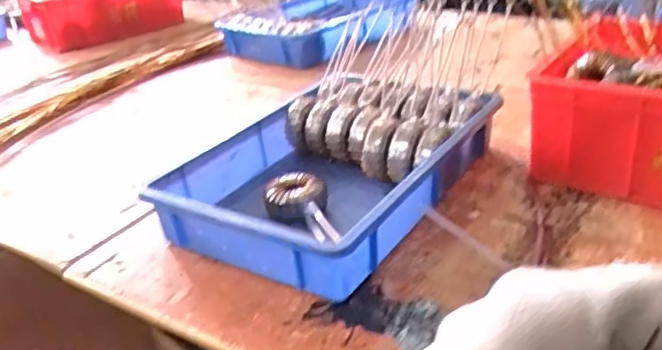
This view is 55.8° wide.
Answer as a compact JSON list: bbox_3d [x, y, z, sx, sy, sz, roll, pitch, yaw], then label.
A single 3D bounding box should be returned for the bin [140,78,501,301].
[{"bbox_3d":[0.007,-0.016,0.803,0.285,0.086,0.409,15,33,34],"label":"bin"}]

